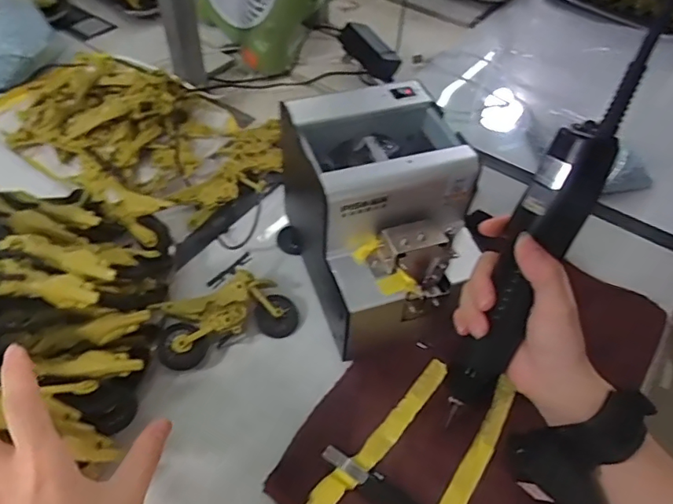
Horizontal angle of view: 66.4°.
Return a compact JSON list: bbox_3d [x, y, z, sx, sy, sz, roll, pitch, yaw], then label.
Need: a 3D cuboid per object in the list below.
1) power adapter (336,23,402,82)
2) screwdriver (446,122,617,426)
[{"bbox_3d":[0.046,-0.282,0.715,0.092,0.029,0.041,43,58,2],"label":"power adapter"},{"bbox_3d":[0.122,0.018,0.341,0.038,0.202,0.043,24,14,15],"label":"screwdriver"}]

